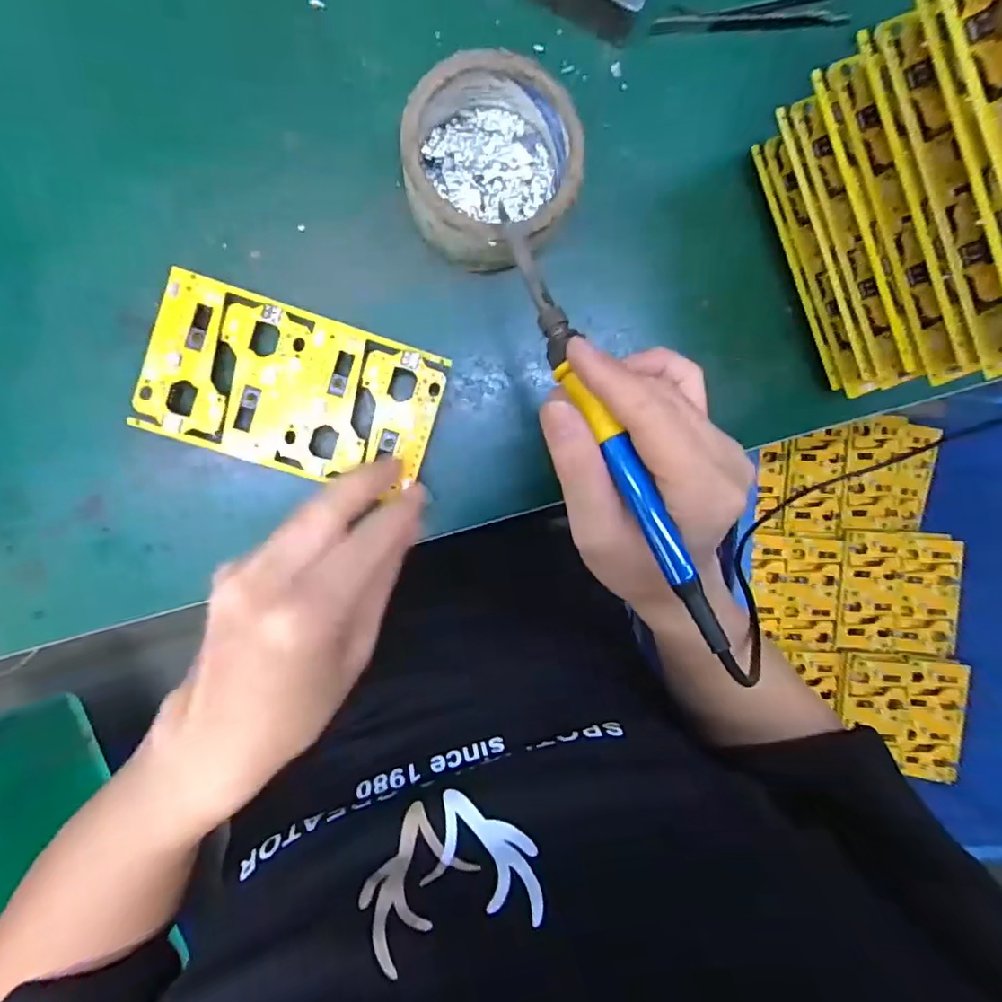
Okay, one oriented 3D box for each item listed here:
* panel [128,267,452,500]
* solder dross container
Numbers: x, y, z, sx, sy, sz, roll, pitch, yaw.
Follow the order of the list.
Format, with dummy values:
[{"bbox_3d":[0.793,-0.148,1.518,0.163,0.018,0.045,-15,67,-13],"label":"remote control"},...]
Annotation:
[{"bbox_3d":[-0.102,-0.055,0.285,0.138,0.004,0.077,17,91,-9],"label":"panel"},{"bbox_3d":[-0.005,-0.166,0.284,0.086,0.038,0.088,-5,94,-7],"label":"solder dross container"}]

